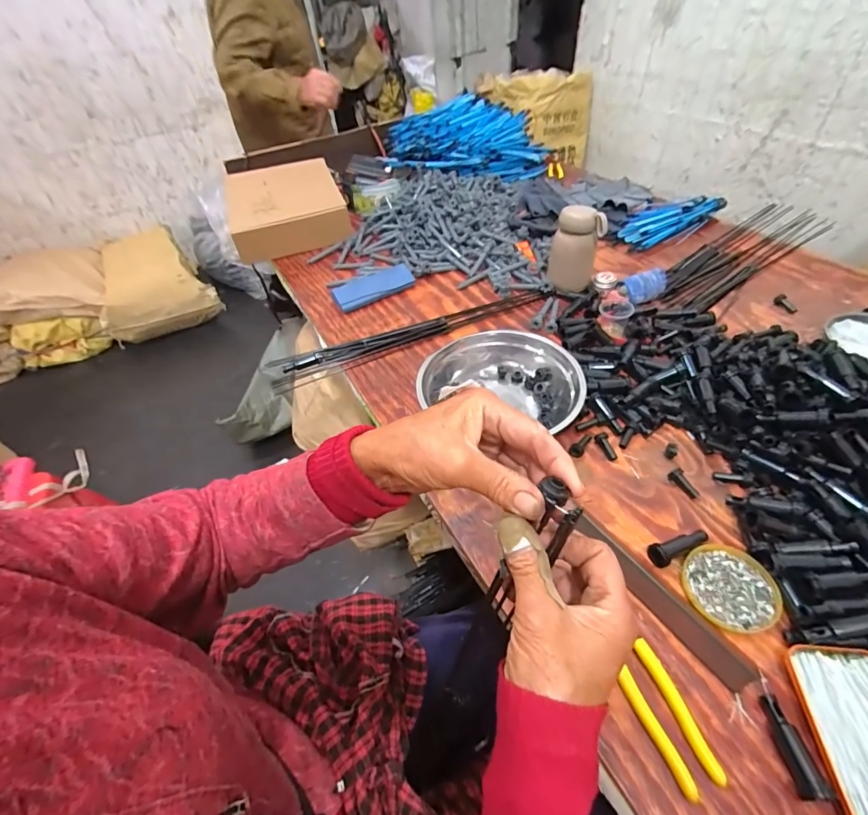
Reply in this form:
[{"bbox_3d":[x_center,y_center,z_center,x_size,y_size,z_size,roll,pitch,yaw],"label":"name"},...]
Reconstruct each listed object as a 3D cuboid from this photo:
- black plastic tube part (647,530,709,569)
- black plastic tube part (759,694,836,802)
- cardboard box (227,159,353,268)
[{"bbox_3d":[0.263,0.145,0.447,0.072,0.018,0.021,-20,48,-12],"label":"black plastic tube part"},{"bbox_3d":[0.285,0.269,0.336,0.016,0.023,0.066,-4,47,2],"label":"black plastic tube part"},{"bbox_3d":[-0.379,-0.518,1.072,0.257,0.080,0.338,-17,48,-10],"label":"cardboard box"}]

